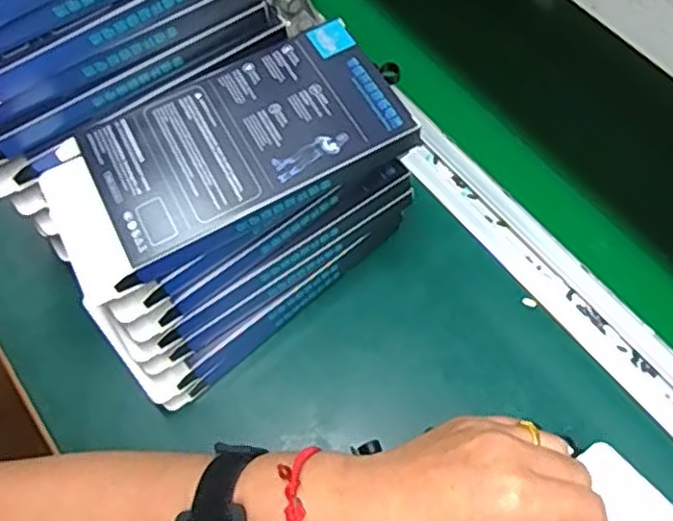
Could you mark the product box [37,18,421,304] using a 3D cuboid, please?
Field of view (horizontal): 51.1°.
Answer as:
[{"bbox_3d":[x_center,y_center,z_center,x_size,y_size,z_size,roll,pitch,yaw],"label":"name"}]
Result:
[{"bbox_3d":[-0.060,-0.059,0.379,0.190,0.018,0.092,-26,65,-11],"label":"product box"}]

